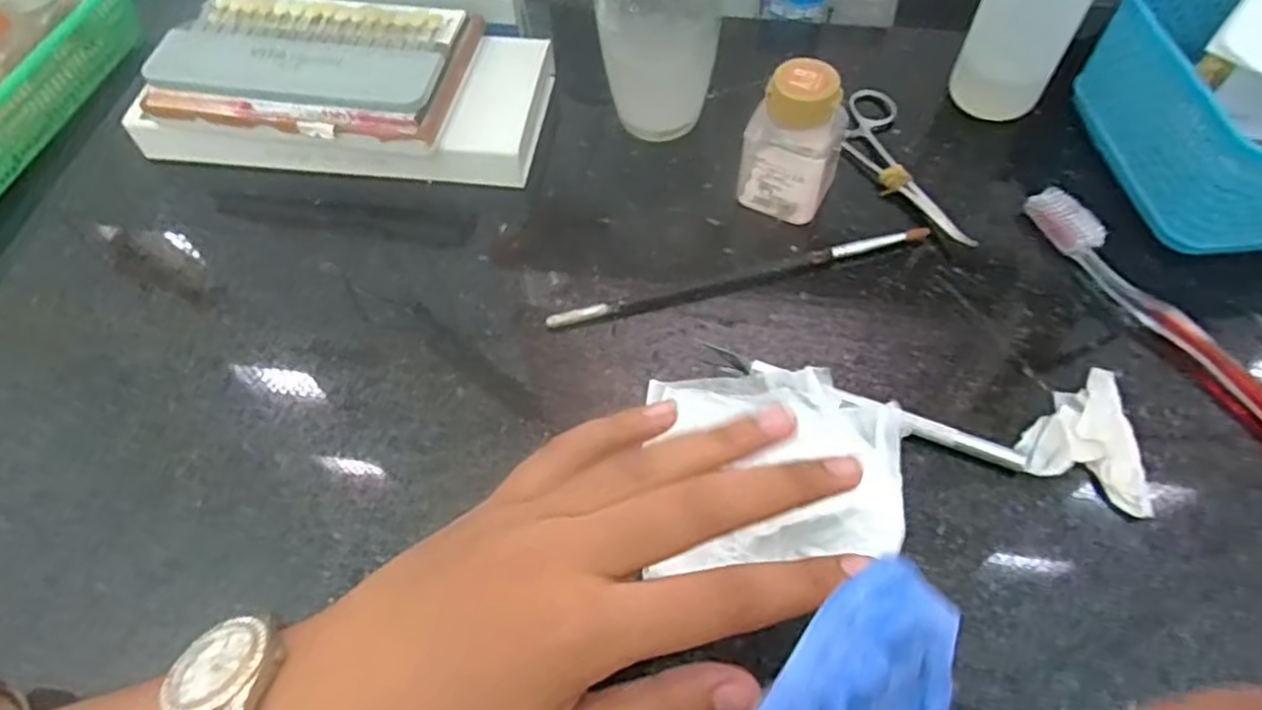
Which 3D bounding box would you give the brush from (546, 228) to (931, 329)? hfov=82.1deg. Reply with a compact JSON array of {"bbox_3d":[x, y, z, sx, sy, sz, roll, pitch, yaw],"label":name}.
[{"bbox_3d":[0.053,-0.038,0.350,0.189,0.007,0.007,-14,60,-6],"label":"brush"}]

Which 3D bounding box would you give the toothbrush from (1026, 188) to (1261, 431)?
[{"bbox_3d":[0.246,-0.008,0.320,0.019,0.013,0.187,-24,61,-12],"label":"toothbrush"}]

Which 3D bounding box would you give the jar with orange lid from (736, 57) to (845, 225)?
[{"bbox_3d":[0.077,-0.100,0.349,0.044,0.072,0.035,17,61,12],"label":"jar with orange lid"}]

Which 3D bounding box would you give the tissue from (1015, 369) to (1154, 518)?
[{"bbox_3d":[0.192,0.032,0.300,0.048,0.009,0.053,23,63,15],"label":"tissue"}]

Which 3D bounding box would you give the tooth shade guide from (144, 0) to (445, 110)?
[{"bbox_3d":[-0.169,-0.157,0.376,0.147,0.016,0.061,6,61,8],"label":"tooth shade guide"}]

